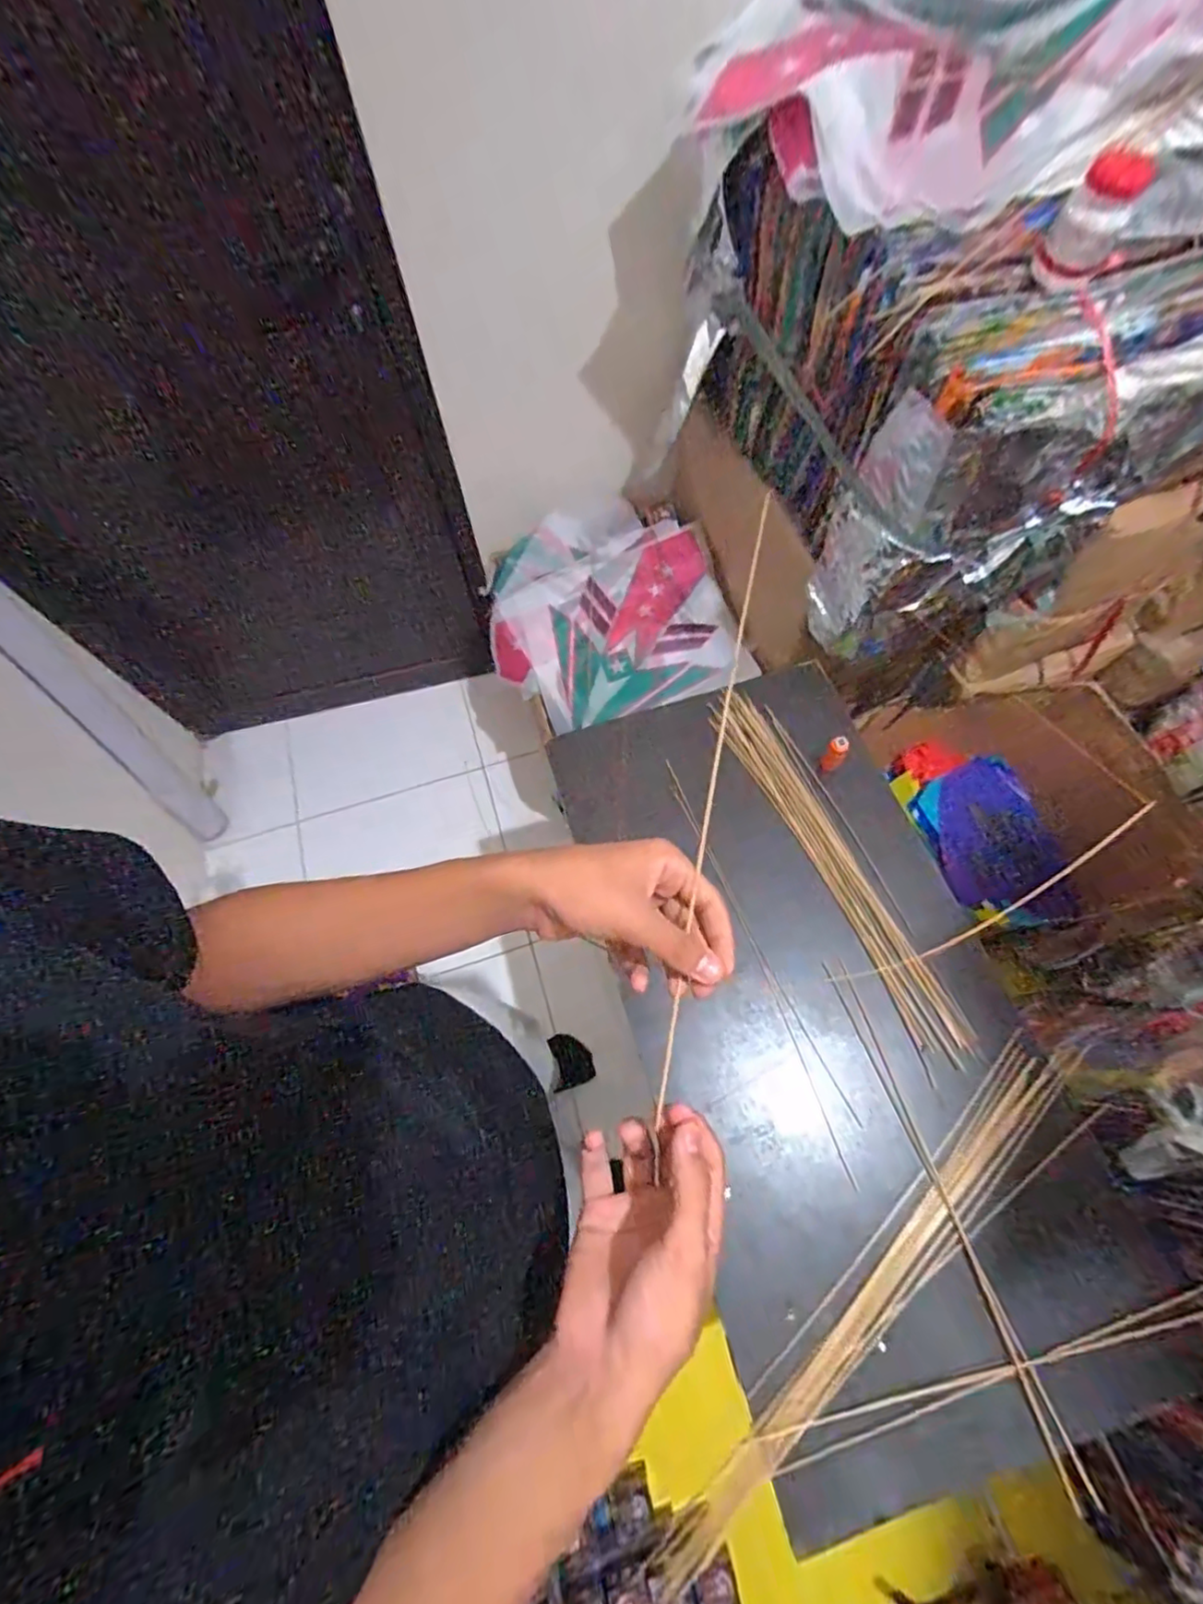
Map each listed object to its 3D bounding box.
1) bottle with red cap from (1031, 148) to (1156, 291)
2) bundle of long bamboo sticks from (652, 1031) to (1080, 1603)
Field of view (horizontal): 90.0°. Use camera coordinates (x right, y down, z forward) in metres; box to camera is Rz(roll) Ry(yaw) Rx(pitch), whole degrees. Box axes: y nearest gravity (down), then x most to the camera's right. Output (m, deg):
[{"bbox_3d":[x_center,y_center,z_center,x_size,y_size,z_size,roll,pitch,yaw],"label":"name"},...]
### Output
[{"bbox_3d":[0.464,-0.552,0.566,0.061,0.096,0.061,29,69,14],"label":"bottle with red cap"},{"bbox_3d":[0.260,0.440,0.544,0.057,0.018,0.562,42,73,19],"label":"bundle of long bamboo sticks"}]

